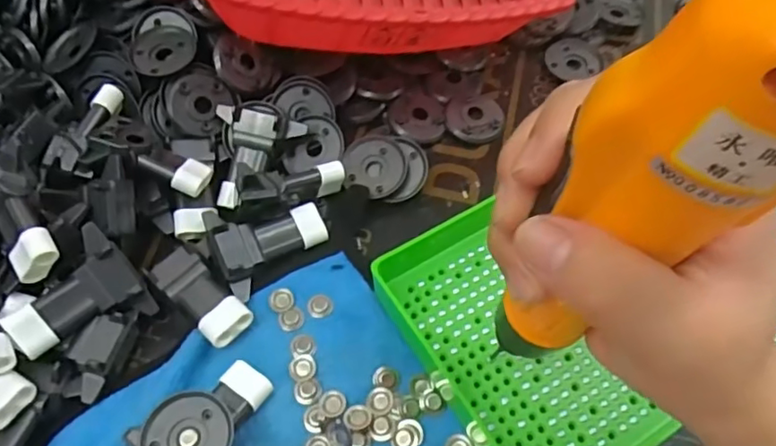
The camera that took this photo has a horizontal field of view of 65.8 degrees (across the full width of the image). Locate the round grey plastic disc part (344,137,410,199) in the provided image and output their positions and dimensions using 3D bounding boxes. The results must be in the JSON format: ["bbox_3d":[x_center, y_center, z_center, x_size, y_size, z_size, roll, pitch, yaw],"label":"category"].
[{"bbox_3d":[-0.008,-0.036,0.377,0.041,0.007,0.038,-2,76,8],"label":"round grey plastic disc part"}]

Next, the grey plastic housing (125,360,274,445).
[{"bbox_3d":[-0.089,0.097,0.295,0.046,0.024,0.065,28,63,15],"label":"grey plastic housing"}]

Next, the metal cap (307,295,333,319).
[{"bbox_3d":[-0.039,0.047,0.339,0.014,0.004,0.014,0,59,0],"label":"metal cap"}]

